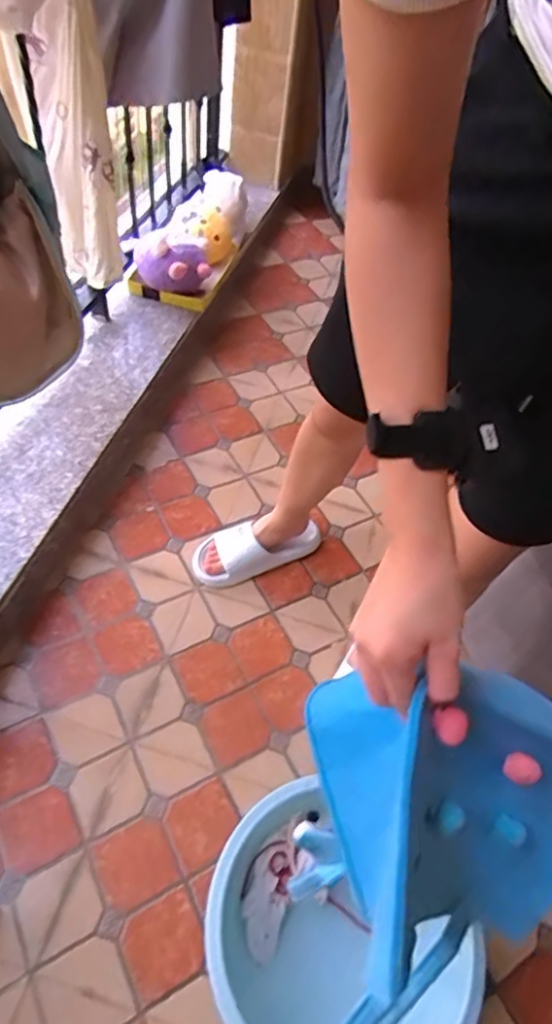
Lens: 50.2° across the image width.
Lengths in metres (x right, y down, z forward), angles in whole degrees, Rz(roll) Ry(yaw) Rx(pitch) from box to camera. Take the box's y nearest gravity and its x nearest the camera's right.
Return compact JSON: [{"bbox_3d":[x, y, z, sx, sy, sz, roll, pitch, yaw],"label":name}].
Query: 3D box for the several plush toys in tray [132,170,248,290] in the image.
[{"bbox_3d":[-0.215,-0.723,1.544,0.172,0.162,0.424,18,52,4],"label":"several plush toys in tray"}]

